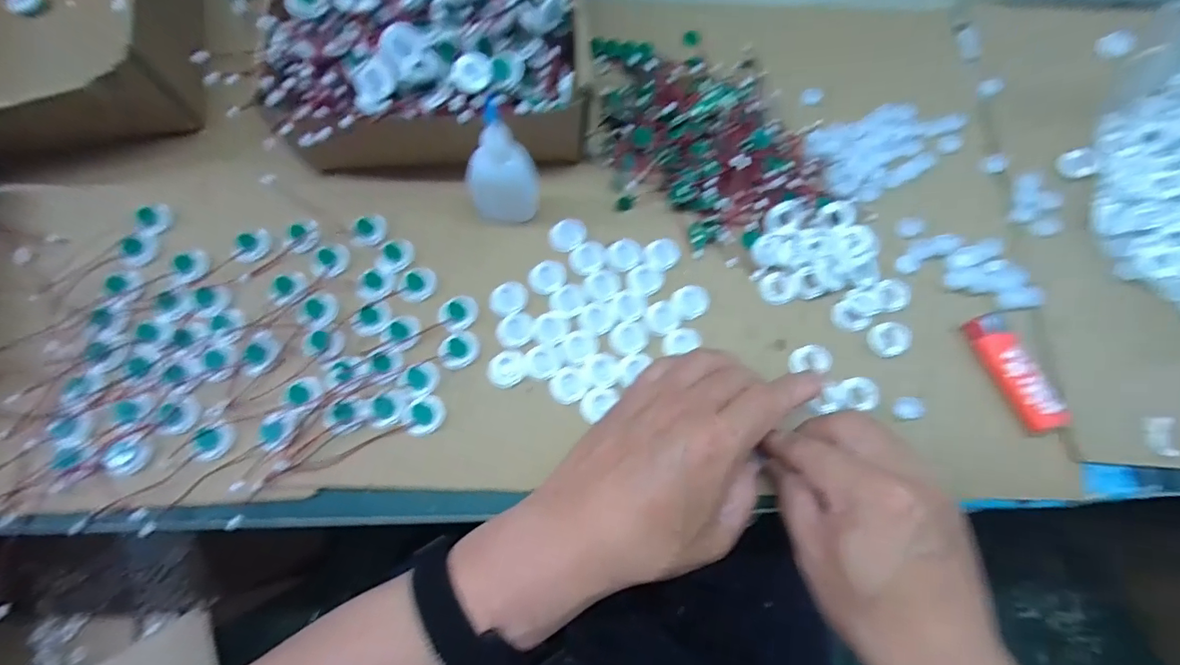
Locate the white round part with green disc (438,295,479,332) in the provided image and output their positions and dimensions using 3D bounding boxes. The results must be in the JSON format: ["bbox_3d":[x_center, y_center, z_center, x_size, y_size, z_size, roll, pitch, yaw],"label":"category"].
[{"bbox_3d":[-0.088,-0.013,0.345,0.025,0.006,0.021,-37,77,-12],"label":"white round part with green disc"}]

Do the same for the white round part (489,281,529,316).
[{"bbox_3d":[-0.056,-0.023,0.351,0.026,0.004,0.022,-34,76,-11],"label":"white round part"}]

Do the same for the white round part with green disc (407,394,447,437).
[{"bbox_3d":[-0.104,0.052,0.323,0.021,0.010,0.027,42,76,11],"label":"white round part with green disc"}]

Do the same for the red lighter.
[{"bbox_3d":[0.287,0.025,0.344,0.032,0.011,0.081,-16,73,-6],"label":"red lighter"}]

